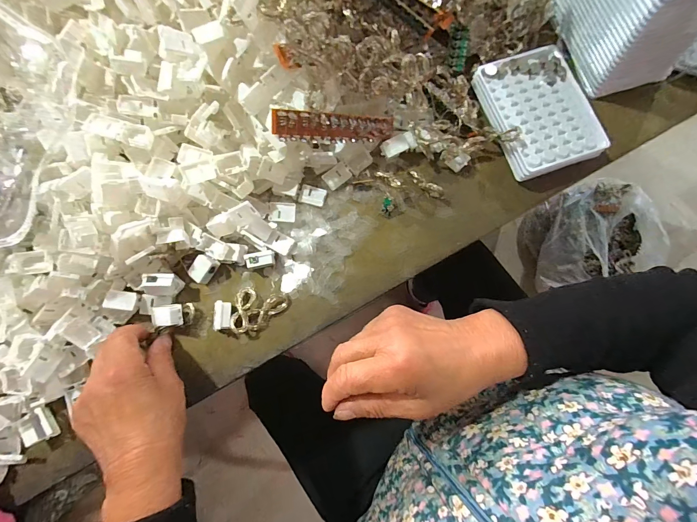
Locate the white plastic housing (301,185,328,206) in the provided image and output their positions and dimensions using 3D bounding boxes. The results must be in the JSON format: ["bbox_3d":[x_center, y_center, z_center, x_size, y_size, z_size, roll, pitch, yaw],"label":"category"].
[{"bbox_3d":[-0.037,-0.070,0.344,0.026,0.004,0.020,17,79,2],"label":"white plastic housing"}]

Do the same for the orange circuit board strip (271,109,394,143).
[{"bbox_3d":[-0.010,-0.128,0.316,0.127,0.027,0.009,-8,45,-27],"label":"orange circuit board strip"}]

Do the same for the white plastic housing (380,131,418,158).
[{"bbox_3d":[0.052,-0.122,0.341,0.038,0.009,0.017,-27,80,-6],"label":"white plastic housing"}]

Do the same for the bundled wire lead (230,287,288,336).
[{"bbox_3d":[-0.086,0.050,0.315,0.048,0.016,0.043,11,79,1],"label":"bundled wire lead"}]

